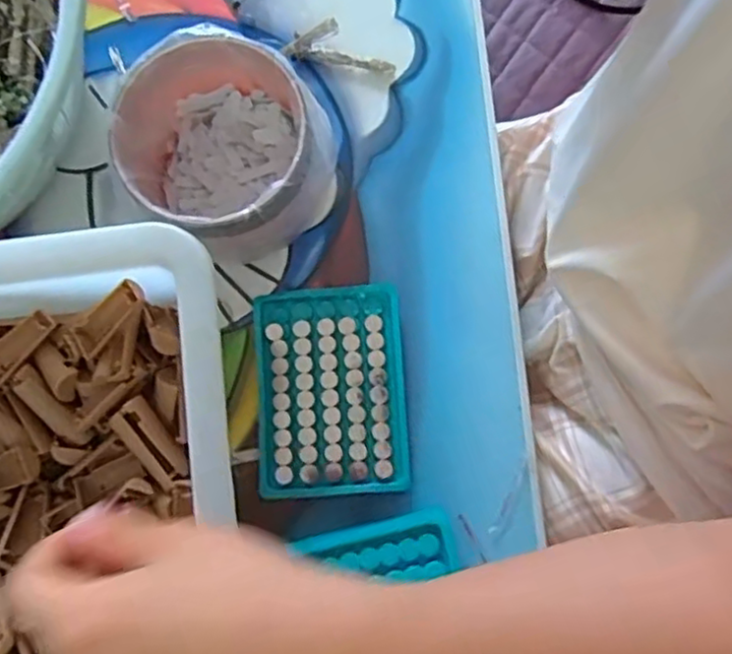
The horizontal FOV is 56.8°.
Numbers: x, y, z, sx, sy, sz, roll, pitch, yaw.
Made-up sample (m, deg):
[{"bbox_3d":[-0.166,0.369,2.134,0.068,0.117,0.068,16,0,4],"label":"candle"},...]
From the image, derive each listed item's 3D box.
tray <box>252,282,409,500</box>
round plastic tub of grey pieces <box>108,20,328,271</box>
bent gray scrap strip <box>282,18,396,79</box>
[{"bbox_3d":[-0.024,0.041,0.440,0.095,0.011,0.132,-5,80,4],"label":"tray"},{"bbox_3d":[-0.084,-0.110,0.425,0.122,0.081,0.123,-1,80,5],"label":"round plastic tub of grey pieces"},{"bbox_3d":[-0.017,-0.197,0.469,0.076,0.026,0.025,10,79,3],"label":"bent gray scrap strip"}]

